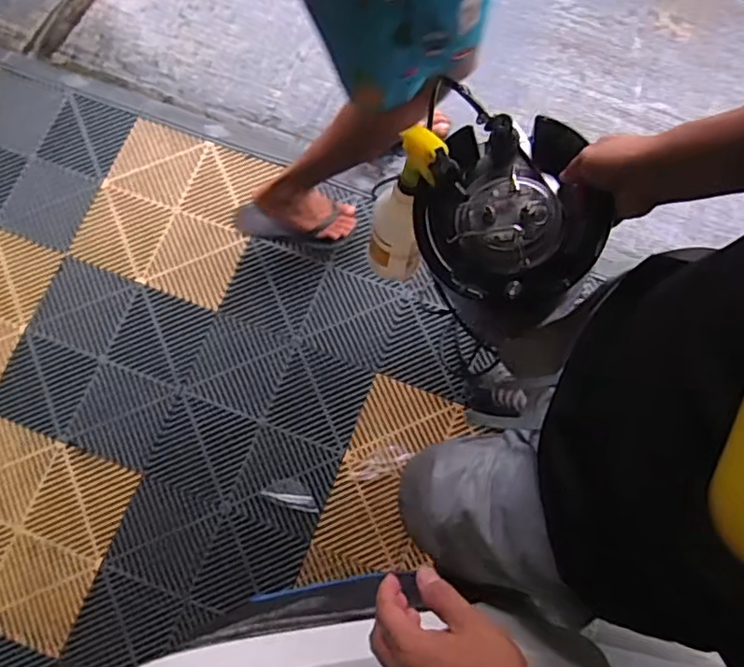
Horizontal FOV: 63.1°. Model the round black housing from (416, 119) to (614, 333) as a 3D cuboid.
[{"bbox_3d":[0.147,-0.132,0.672,0.183,0.114,0.177,1,72,-2],"label":"round black housing"}]

